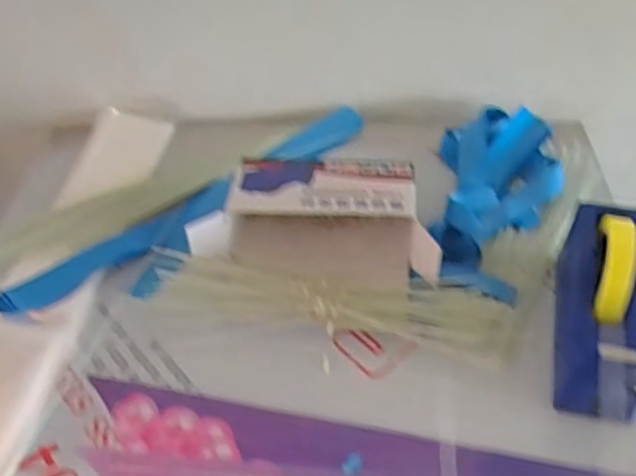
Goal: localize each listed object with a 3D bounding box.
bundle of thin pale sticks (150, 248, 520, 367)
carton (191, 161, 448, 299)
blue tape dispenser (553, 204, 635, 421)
[{"bbox_3d":[0.014,0.071,0.685,0.392,0.031,0.081,8,49,10],"label":"bundle of thin pale sticks"},{"bbox_3d":[0.006,-0.021,0.729,0.272,0.078,0.149,9,49,10],"label":"carton"},{"bbox_3d":[0.270,0.072,0.594,0.068,0.120,0.240,9,49,11],"label":"blue tape dispenser"}]

